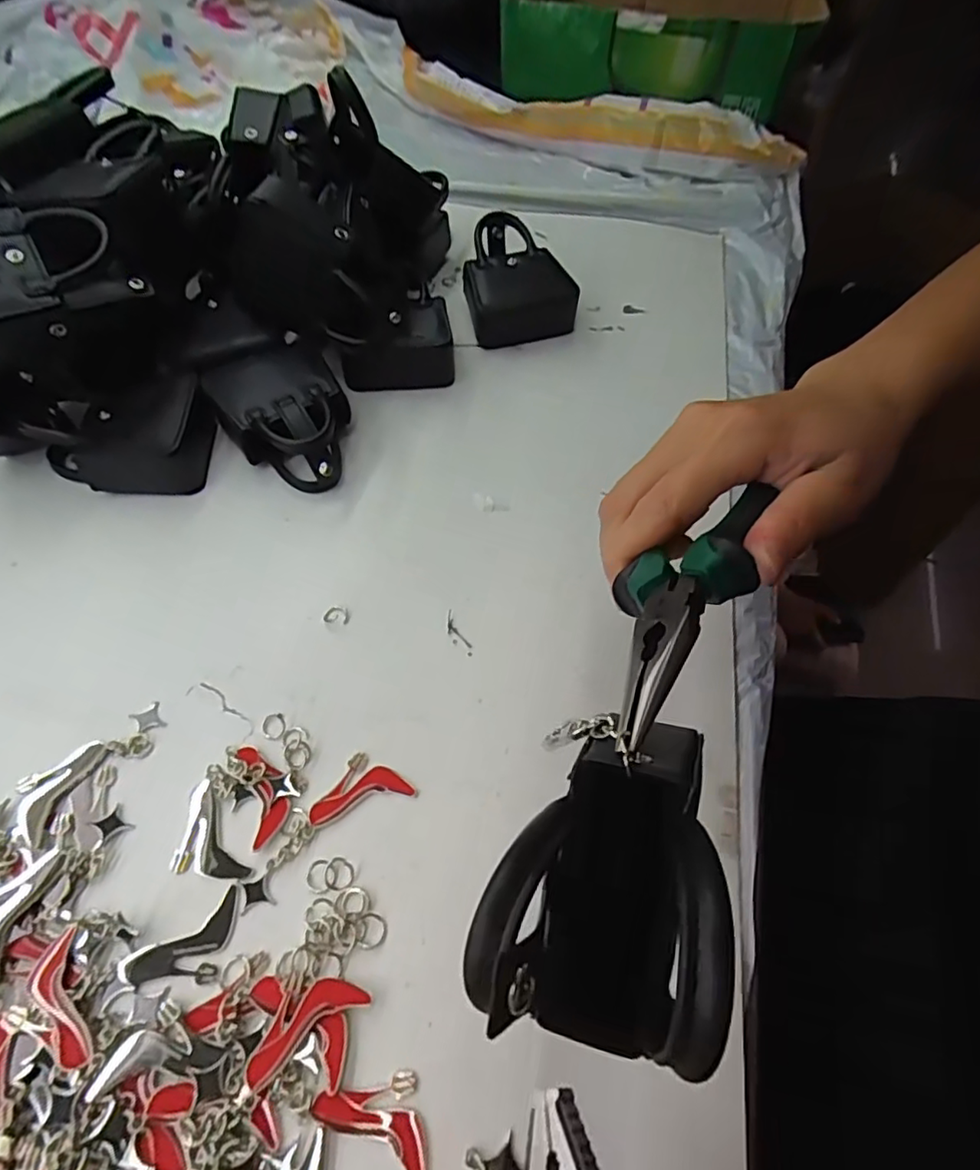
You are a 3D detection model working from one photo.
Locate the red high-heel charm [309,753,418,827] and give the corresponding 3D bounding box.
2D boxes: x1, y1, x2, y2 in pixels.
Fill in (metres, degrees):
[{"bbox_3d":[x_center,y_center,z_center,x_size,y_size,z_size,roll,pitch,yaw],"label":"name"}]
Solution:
[{"bbox_3d":[-0.060,0.090,0.275,0.047,0.004,0.026,-14,59,-11],"label":"red high-heel charm"}]

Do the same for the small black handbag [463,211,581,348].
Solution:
[{"bbox_3d":[0.021,-0.231,0.458,0.078,0.051,0.092,-5,57,-5],"label":"small black handbag"}]

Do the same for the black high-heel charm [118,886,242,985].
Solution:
[{"bbox_3d":[-0.119,0.146,0.239,0.048,0.004,0.025,-30,63,-20],"label":"black high-heel charm"}]

